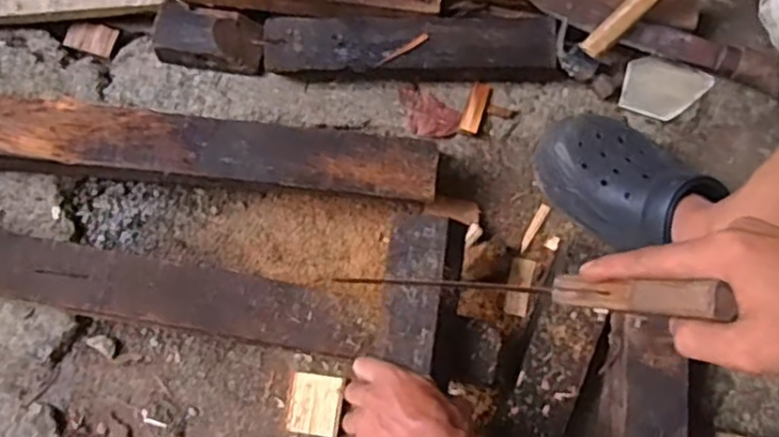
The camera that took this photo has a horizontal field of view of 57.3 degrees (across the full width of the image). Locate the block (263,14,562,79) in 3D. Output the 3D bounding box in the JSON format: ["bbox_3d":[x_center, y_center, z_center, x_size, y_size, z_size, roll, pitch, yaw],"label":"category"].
[{"bbox_3d":[0.023,-0.186,0.778,0.309,0.044,0.068,0,79,-1],"label":"block"}]

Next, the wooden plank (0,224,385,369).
[{"bbox_3d":[-0.383,0.038,0.671,0.747,0.031,0.066,11,79,2],"label":"wooden plank"}]

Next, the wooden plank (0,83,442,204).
[{"bbox_3d":[-0.355,-0.092,0.698,0.793,0.032,0.069,7,79,2],"label":"wooden plank"}]

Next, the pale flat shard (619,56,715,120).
[{"bbox_3d":[0.307,-0.143,0.795,0.092,0.006,0.065,17,89,-1],"label":"pale flat shard"}]

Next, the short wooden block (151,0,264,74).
[{"bbox_3d":[-0.196,-0.200,0.779,0.121,0.039,0.062,8,79,3],"label":"short wooden block"}]

